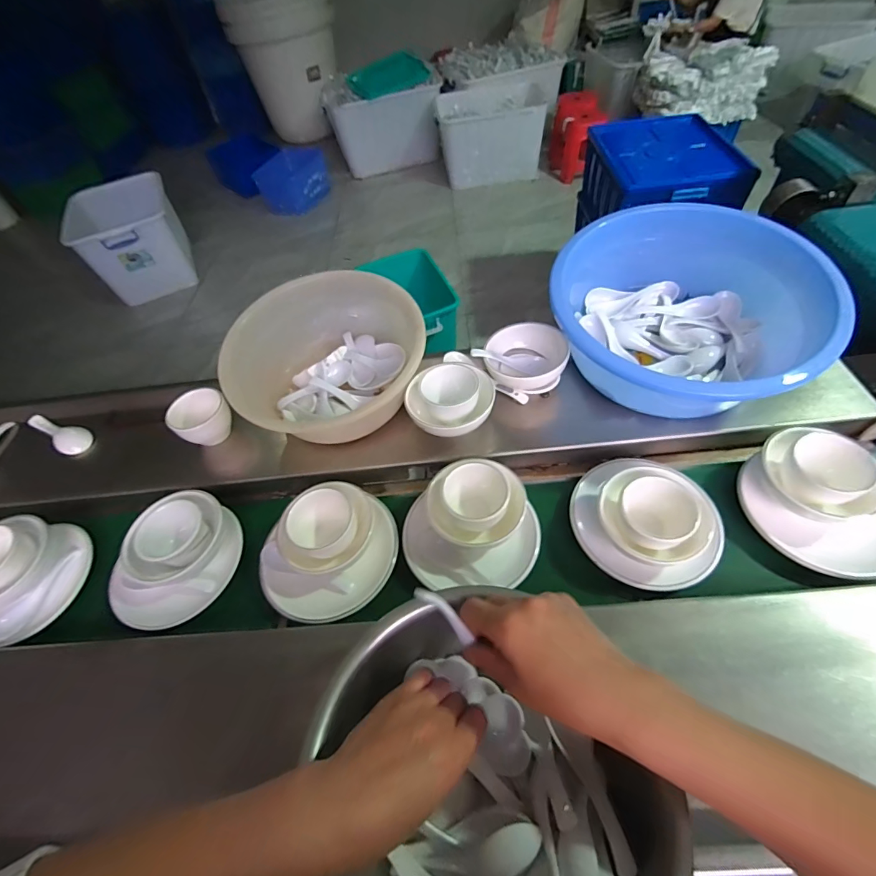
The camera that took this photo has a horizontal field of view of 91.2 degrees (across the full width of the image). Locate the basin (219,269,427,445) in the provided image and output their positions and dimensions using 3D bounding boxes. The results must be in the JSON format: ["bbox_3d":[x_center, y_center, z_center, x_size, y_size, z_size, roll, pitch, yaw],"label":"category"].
[{"bbox_3d":[-0.149,-0.108,0.599,0.240,0.108,0.250,-3,53,4],"label":"basin"}]

